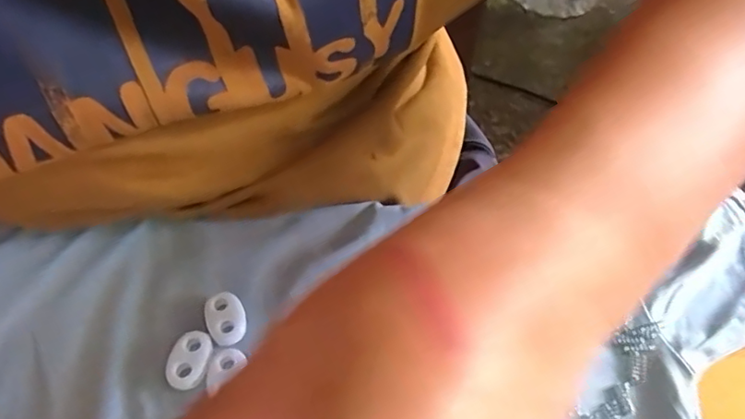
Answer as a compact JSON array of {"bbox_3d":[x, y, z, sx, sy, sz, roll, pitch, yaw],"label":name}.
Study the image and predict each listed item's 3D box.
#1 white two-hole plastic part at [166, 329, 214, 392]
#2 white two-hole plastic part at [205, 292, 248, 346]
[{"bbox_3d":[-0.070,0.058,0.210,0.013,0.005,0.022,11,55,5],"label":"white two-hole plastic part"},{"bbox_3d":[-0.059,0.043,0.219,0.015,0.004,0.020,-17,57,-14],"label":"white two-hole plastic part"}]

